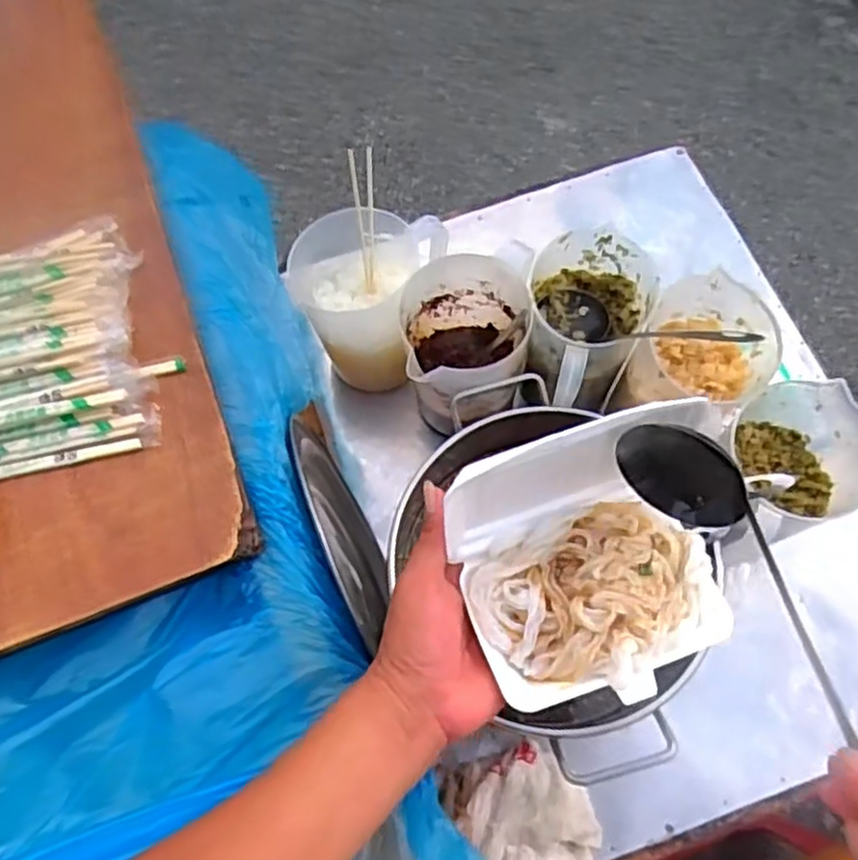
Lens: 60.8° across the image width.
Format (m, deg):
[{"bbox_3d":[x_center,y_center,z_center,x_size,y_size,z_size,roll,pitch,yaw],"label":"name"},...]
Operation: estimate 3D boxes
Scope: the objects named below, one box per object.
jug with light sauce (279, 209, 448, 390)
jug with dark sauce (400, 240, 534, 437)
[{"bbox_3d":[-0.070,-0.149,0.831,0.143,0.158,0.138,14,68,6],"label":"jug with light sauce"},{"bbox_3d":[0.038,-0.085,0.820,0.136,0.177,0.169,0,67,0],"label":"jug with dark sauce"}]

